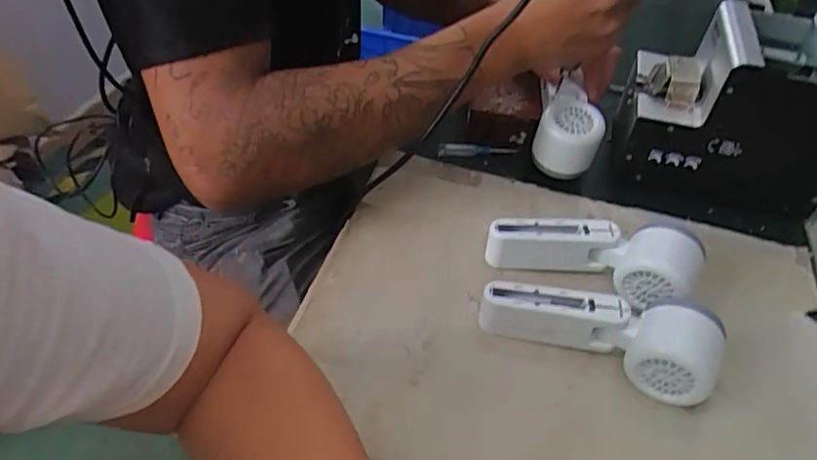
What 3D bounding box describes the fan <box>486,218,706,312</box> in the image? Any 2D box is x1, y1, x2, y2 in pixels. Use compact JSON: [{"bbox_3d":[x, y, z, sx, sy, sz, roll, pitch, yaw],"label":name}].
[{"bbox_3d":[0.147,0.021,0.475,0.166,0.051,0.051,12,46,6],"label":"fan"}]

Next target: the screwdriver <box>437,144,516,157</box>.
[{"bbox_3d":[0.068,-0.081,0.596,0.077,0.008,0.012,-2,46,-7],"label":"screwdriver"}]

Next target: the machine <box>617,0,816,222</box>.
[{"bbox_3d":[0.302,-0.114,0.553,0.175,0.147,0.129,15,47,9],"label":"machine"}]

